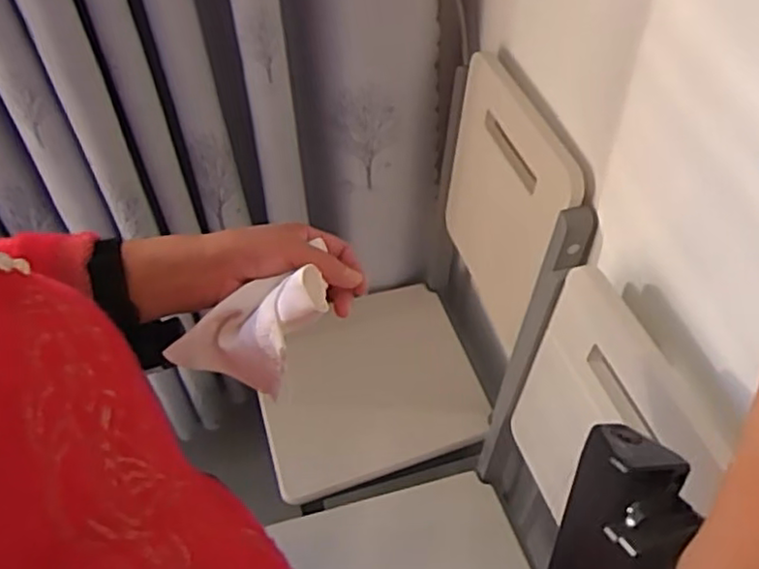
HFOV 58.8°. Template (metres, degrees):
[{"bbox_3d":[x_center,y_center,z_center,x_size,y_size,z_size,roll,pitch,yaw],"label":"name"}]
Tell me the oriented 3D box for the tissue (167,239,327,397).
[{"bbox_3d":[-0.080,0.029,0.472,0.134,0.056,0.064,-30,41,33],"label":"tissue"}]

